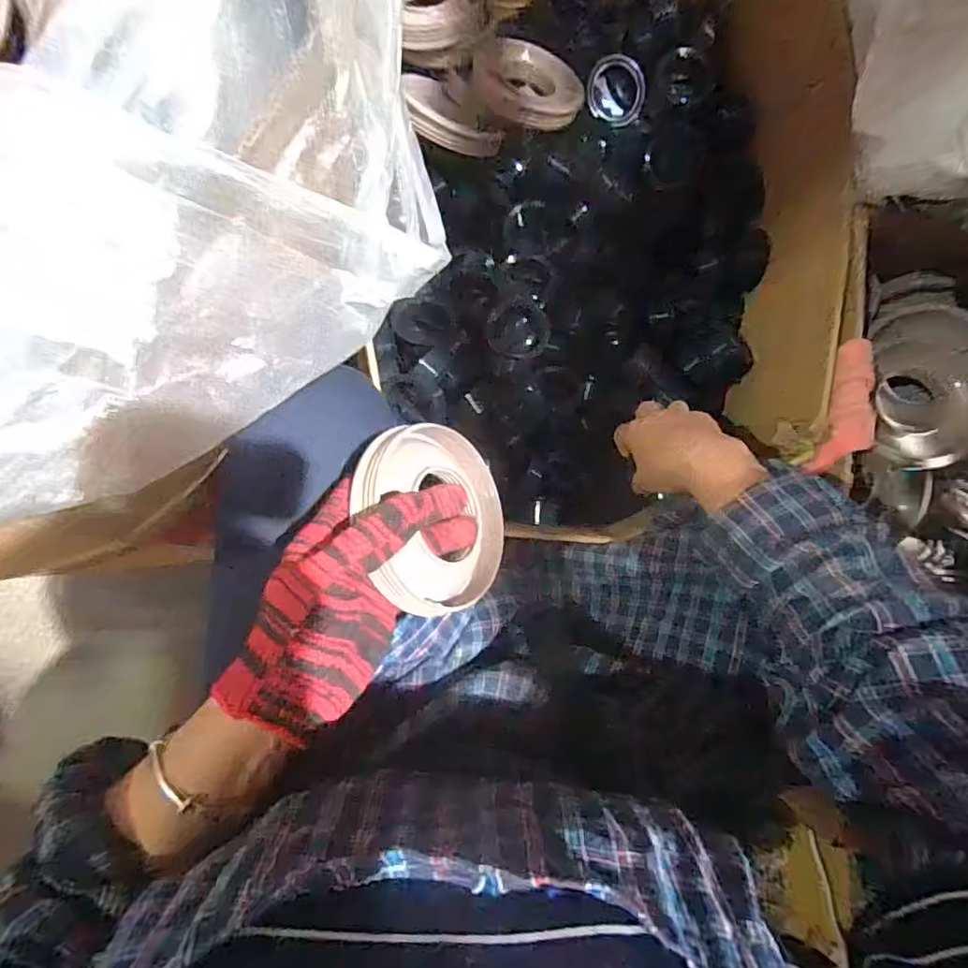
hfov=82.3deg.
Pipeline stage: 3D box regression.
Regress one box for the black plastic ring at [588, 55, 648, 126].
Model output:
[{"bbox_3d":[0.155,-0.459,0.648,0.065,0.007,0.073,6,100,2],"label":"black plastic ring"}]

